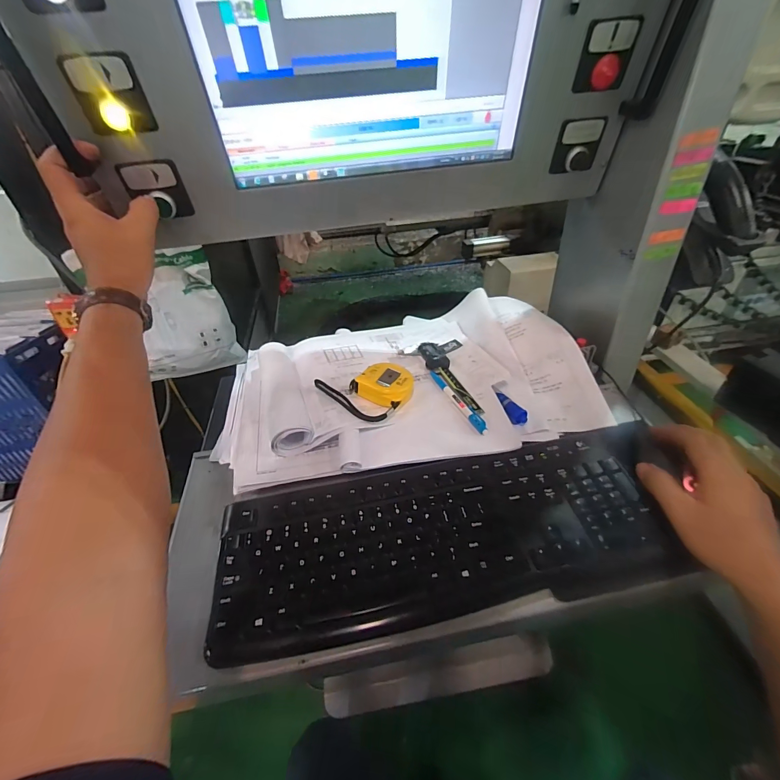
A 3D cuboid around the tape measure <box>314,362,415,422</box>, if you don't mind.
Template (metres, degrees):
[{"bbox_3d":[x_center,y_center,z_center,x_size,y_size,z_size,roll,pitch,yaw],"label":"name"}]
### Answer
[{"bbox_3d":[-0.030,-0.008,0.491,0.109,0.027,0.088,28,49,32],"label":"tape measure"}]

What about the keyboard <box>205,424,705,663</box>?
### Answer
[{"bbox_3d":[0.061,0.141,0.366,0.450,0.027,0.150,-9,40,-6],"label":"keyboard"}]

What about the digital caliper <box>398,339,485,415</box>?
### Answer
[{"bbox_3d":[0.100,-0.034,0.540,0.094,0.014,0.181,-25,44,-23],"label":"digital caliper"}]

